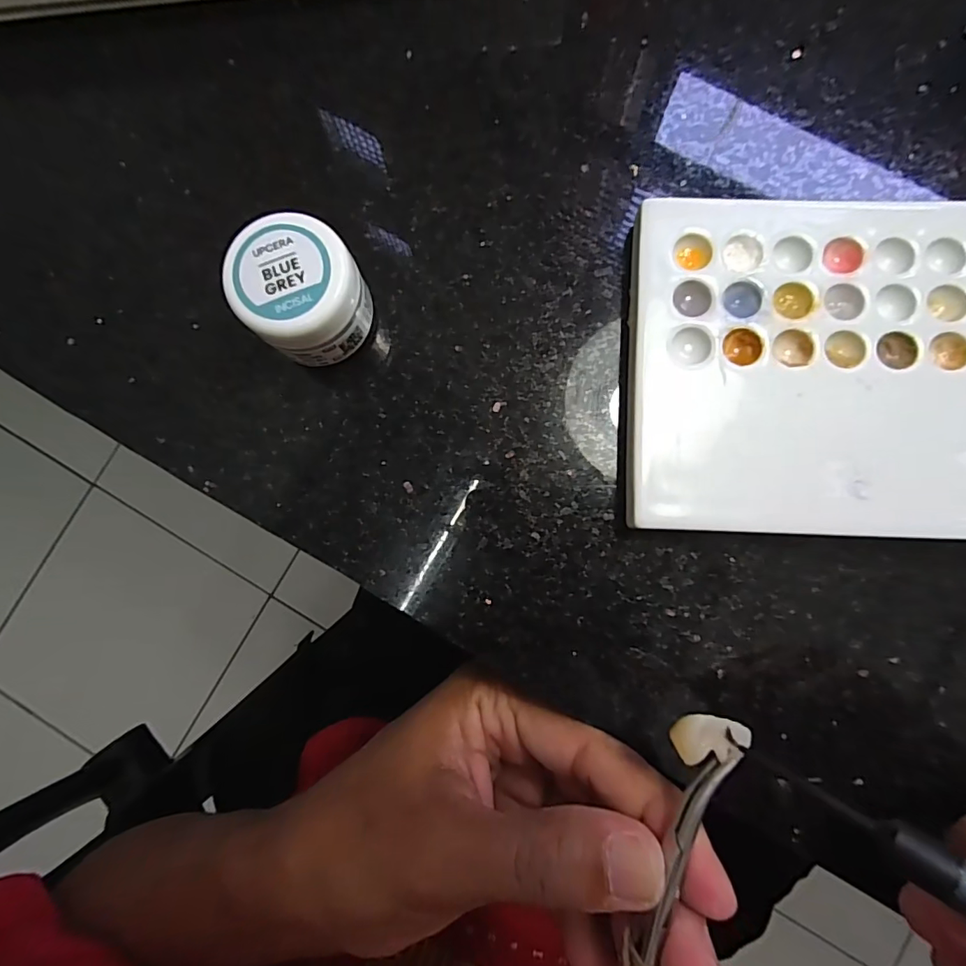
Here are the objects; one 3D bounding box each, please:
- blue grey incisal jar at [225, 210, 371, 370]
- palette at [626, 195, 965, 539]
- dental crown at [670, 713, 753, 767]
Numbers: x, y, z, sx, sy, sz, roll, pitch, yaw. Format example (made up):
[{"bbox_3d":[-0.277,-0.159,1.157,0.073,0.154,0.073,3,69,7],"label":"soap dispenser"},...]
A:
[{"bbox_3d":[-0.048,-0.052,0.140,0.031,0.031,0.031,0,86,4],"label":"blue grey incisal jar"},{"bbox_3d":[0.118,-0.032,0.139,0.153,0.012,0.093,2,86,4],"label":"palette"},{"bbox_3d":[0.052,0.058,0.114,0.018,0.004,0.011,4,87,4],"label":"dental crown"}]

